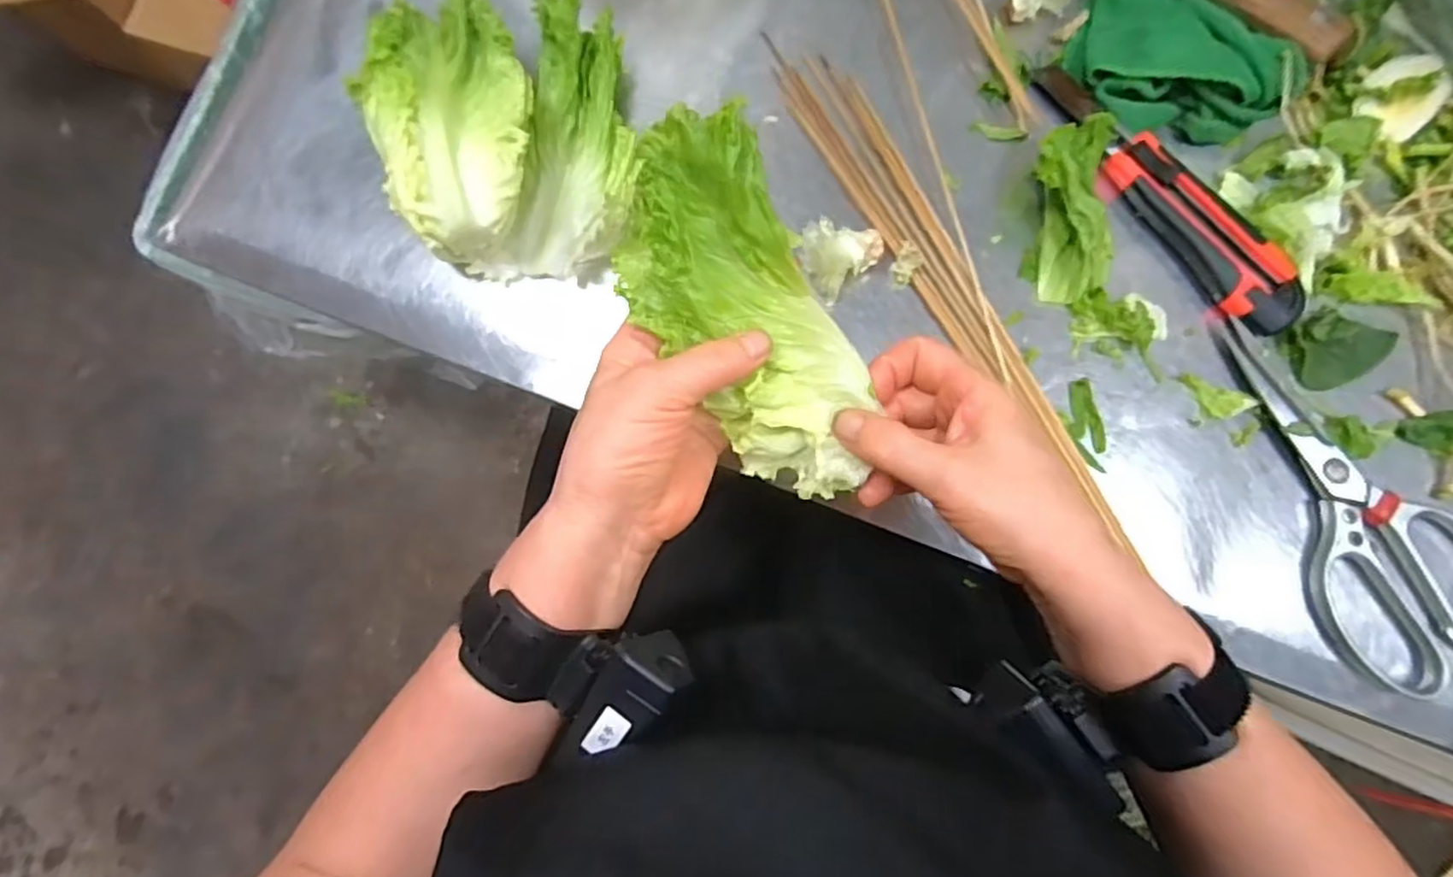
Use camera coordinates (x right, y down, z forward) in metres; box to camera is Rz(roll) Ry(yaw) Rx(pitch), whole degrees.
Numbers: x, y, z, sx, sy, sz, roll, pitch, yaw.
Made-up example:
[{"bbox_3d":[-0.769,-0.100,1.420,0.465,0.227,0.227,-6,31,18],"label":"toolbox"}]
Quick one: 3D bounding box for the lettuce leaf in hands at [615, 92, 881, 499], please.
[{"bbox_3d":[0.007,-0.048,0.287,0.073,0.038,0.165,-29,106,-3],"label":"lettuce leaf in hands"}]

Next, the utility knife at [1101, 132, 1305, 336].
[{"bbox_3d":[0.289,-0.126,0.407,0.038,0.015,0.142,-37,82,-4],"label":"utility knife"}]

